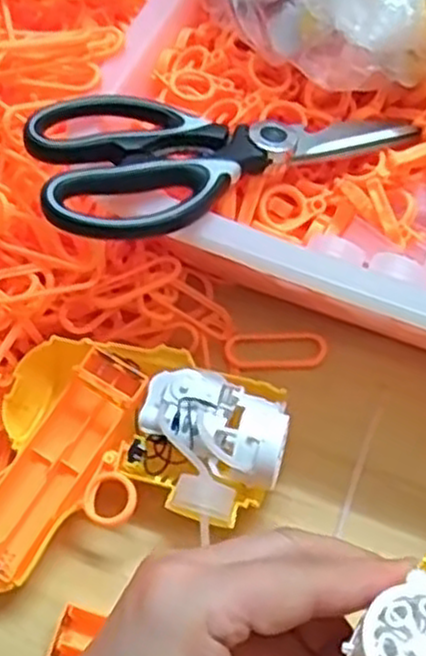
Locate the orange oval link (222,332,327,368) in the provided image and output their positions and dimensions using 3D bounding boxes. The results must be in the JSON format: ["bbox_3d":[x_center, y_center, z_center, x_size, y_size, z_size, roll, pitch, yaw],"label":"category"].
[{"bbox_3d":[0.034,0.011,0.401,0.053,0.007,0.022,-5,60,2],"label":"orange oval link"}]

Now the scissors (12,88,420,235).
[{"bbox_3d":[0.006,-0.088,0.357,0.180,0.016,0.097,-11,59,-19],"label":"scissors"}]

